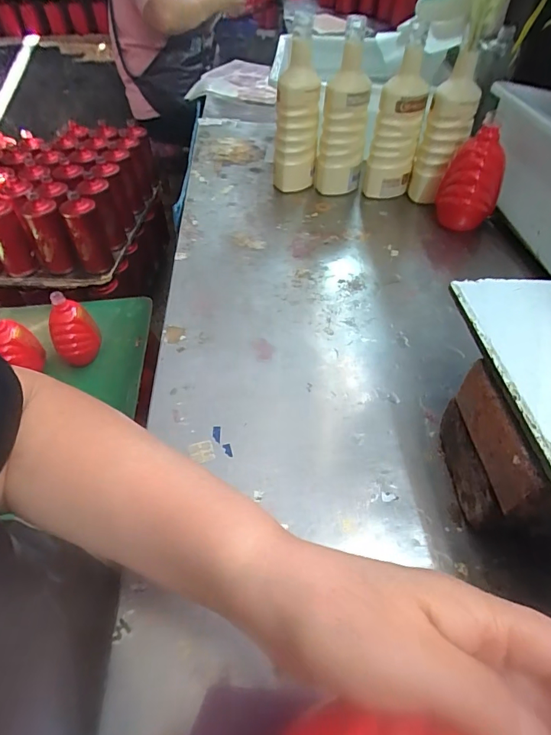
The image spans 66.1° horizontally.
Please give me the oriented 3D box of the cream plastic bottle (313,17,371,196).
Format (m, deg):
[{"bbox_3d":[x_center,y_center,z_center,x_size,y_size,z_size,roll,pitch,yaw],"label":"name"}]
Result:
[{"bbox_3d":[0.115,-0.412,0.715,0.079,0.261,0.071,9,47,8],"label":"cream plastic bottle"}]

